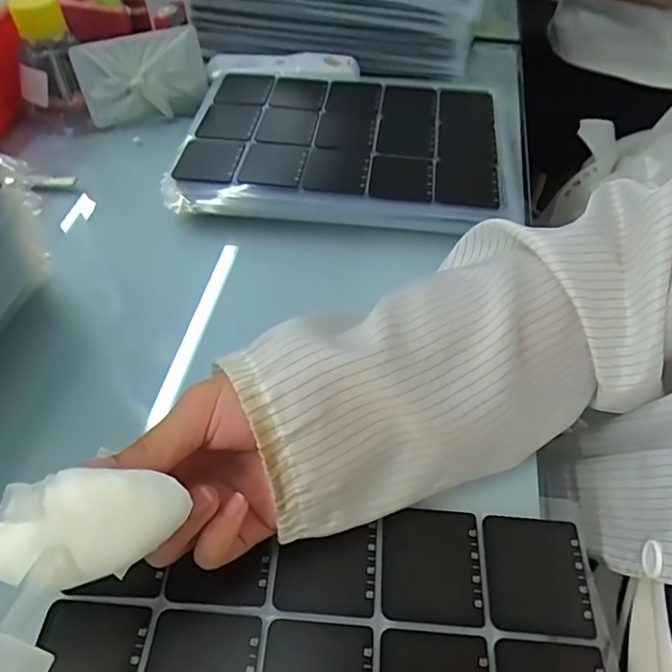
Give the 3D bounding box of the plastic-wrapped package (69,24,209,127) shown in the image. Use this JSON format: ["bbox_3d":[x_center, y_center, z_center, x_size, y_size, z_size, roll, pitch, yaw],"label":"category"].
[{"bbox_3d":[-0.181,-0.246,0.526,0.118,0.070,0.040,-16,53,-14],"label":"plastic-wrapped package"}]

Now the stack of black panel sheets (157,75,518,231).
[{"bbox_3d":[0.007,-0.175,0.490,0.274,0.024,0.217,5,51,3],"label":"stack of black panel sheets"}]

